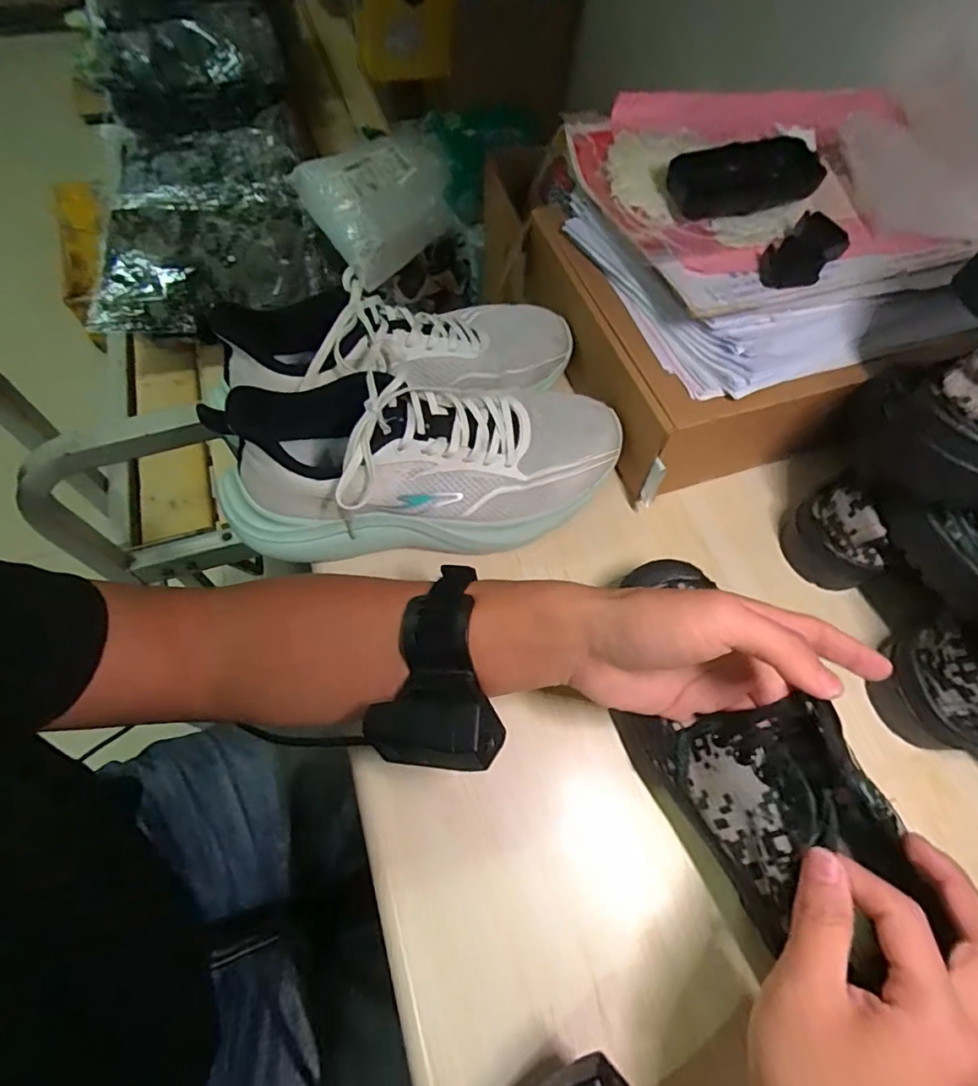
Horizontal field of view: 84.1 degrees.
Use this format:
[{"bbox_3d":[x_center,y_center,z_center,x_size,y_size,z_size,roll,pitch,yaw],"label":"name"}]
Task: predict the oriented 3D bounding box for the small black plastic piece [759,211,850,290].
[{"bbox_3d":[0.221,-0.206,0.383,0.041,0.019,0.070,42,68,18],"label":"small black plastic piece"}]

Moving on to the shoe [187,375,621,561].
[{"bbox_3d":[-0.040,-0.058,0.373,0.271,0.095,0.097,-6,62,-6],"label":"shoe"}]

